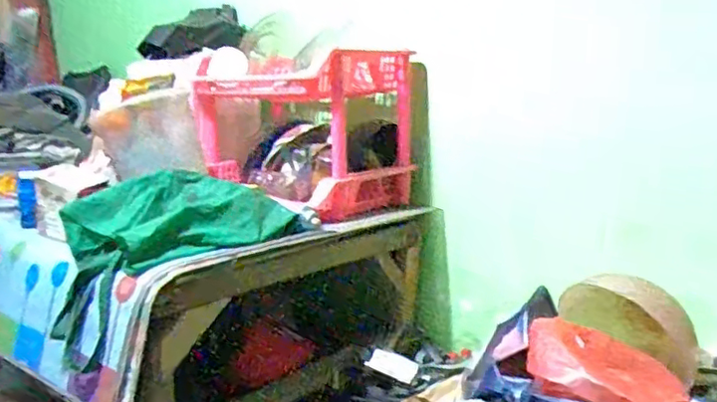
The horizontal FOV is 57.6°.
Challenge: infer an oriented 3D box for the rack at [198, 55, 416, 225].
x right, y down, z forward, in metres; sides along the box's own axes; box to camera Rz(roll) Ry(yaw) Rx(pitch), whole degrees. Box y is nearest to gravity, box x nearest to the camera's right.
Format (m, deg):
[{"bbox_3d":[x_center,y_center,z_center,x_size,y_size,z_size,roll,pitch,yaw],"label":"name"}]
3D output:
[{"bbox_3d":[-0.137,-0.162,1.502,0.454,0.324,0.307,6,12,38],"label":"rack"}]

